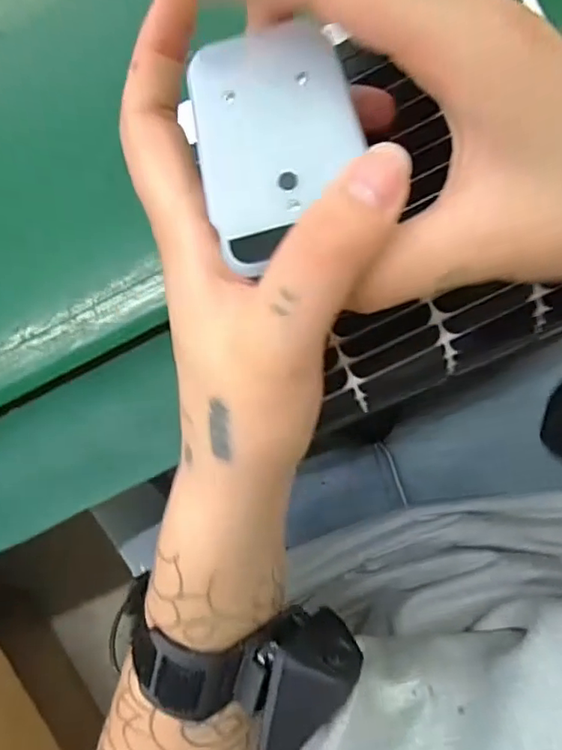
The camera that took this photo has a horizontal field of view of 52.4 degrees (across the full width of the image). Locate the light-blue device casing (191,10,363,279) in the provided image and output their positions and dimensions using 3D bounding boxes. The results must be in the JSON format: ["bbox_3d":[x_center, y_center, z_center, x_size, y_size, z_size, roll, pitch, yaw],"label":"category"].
[{"bbox_3d":[-0.001,-0.064,0.155,0.043,0.008,0.062,-16,89,6],"label":"light-blue device casing"}]

